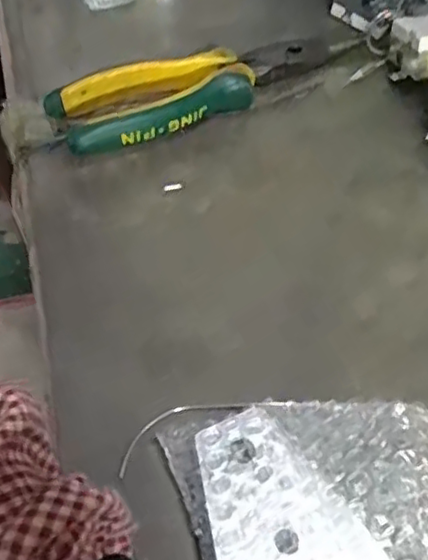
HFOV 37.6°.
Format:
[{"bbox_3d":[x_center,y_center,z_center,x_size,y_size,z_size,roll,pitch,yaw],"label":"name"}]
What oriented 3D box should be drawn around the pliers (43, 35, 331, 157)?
[{"bbox_3d":[-0.005,-0.106,0.352,0.165,0.027,0.044,-22,61,-13],"label":"pliers"}]

